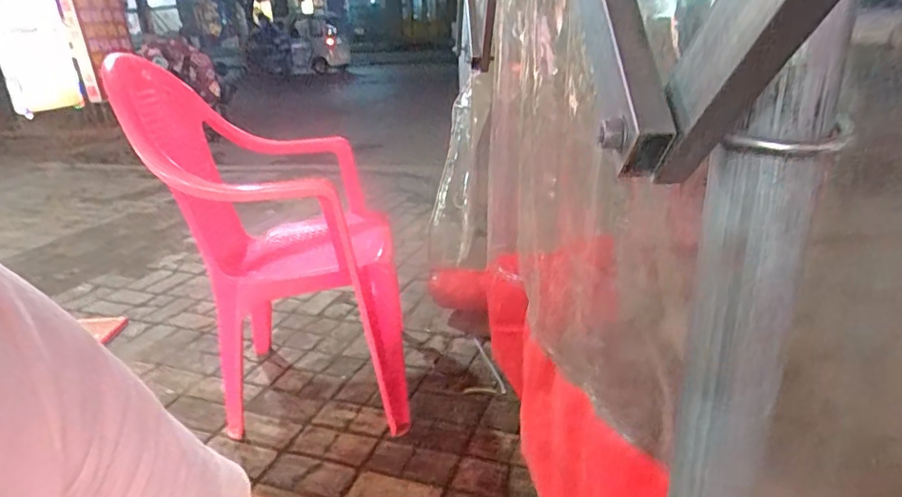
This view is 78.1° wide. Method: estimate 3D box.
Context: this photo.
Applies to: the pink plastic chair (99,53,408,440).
[{"bbox_3d":[-0.419,-0.038,1.372,0.519,0.789,0.579,-6,22,-6],"label":"pink plastic chair"}]

